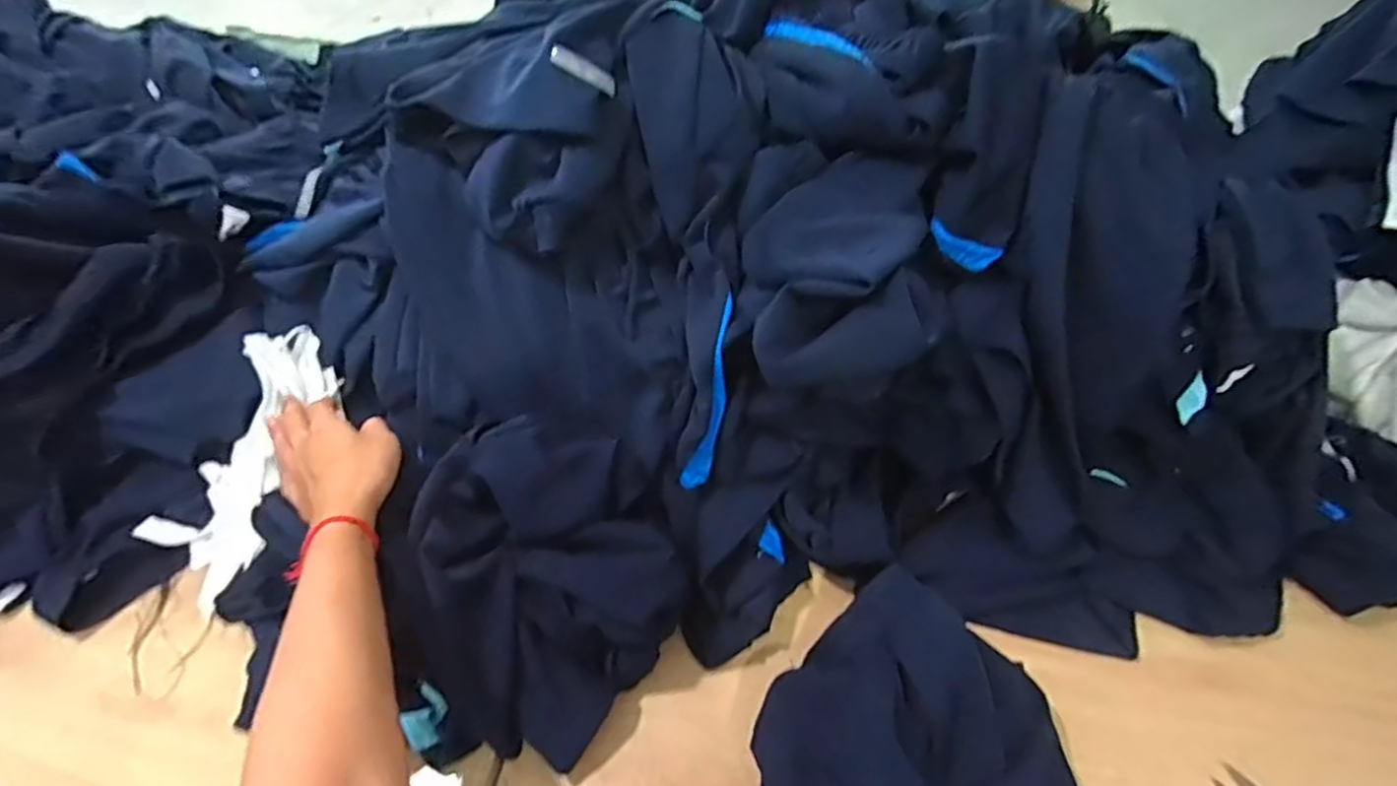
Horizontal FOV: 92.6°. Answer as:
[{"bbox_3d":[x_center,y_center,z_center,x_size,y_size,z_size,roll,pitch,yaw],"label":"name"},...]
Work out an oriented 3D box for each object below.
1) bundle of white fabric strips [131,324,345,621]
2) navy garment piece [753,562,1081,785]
[{"bbox_3d":[-0.466,0.064,0.682,0.135,0.040,0.277,13,75,11],"label":"bundle of white fabric strips"},{"bbox_3d":[0.191,0.307,0.489,0.238,0.068,0.300,-31,57,-22],"label":"navy garment piece"}]

